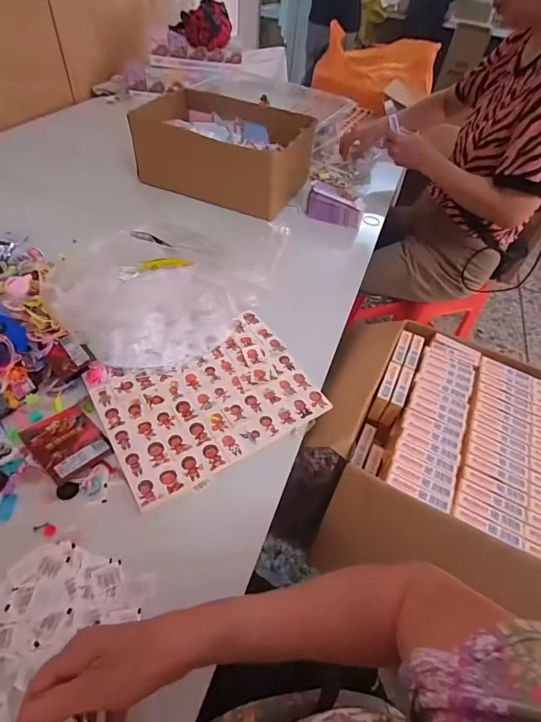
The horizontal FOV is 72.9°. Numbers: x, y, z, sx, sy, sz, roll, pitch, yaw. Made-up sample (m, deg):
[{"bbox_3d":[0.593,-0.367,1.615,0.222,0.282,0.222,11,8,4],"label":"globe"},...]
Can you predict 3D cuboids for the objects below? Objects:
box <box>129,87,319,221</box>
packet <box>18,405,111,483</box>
[{"bbox_3d":[-0.113,-0.538,0.932,0.395,0.145,0.258,22,51,12],"label":"box"},{"bbox_3d":[-0.266,0.102,0.480,0.095,0.008,0.078,39,56,23],"label":"packet"}]

